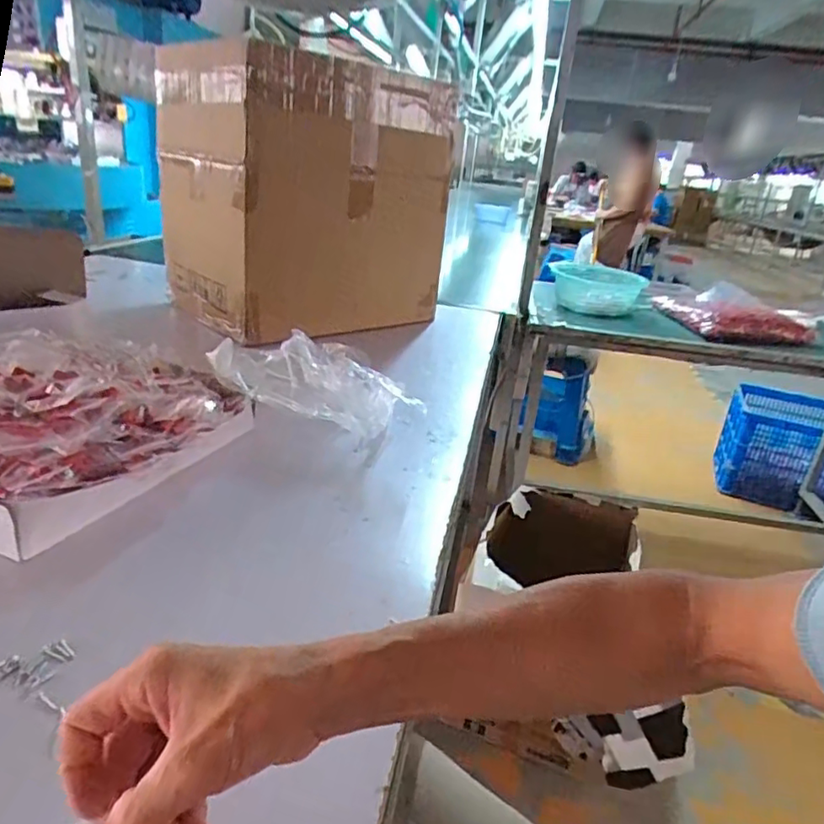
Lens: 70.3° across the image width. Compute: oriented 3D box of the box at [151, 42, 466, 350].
[{"bbox_3d":[-0.203,-0.466,1.284,0.559,0.474,0.393,-15,30,-40],"label":"box"}]

